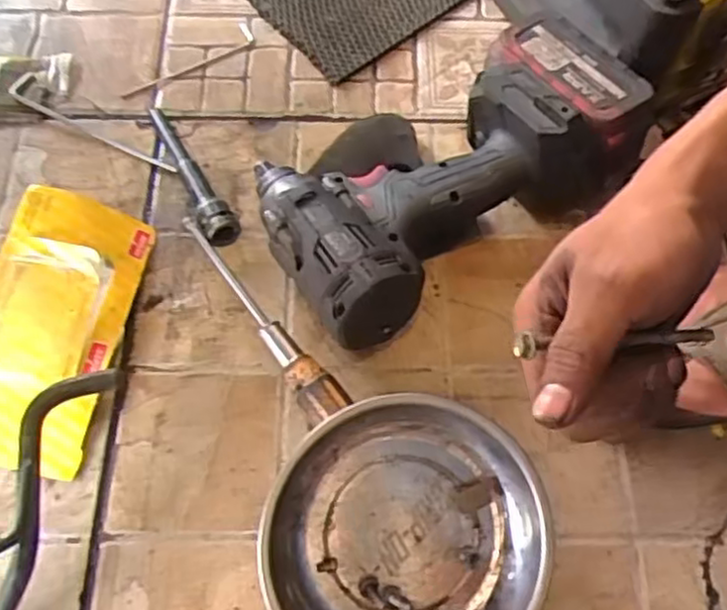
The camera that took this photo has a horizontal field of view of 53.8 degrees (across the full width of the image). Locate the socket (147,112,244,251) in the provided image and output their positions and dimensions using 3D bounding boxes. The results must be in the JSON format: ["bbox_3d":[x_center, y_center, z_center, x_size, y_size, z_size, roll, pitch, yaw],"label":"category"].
[{"bbox_3d":[-0.121,-0.096,0.506,0.023,0.025,0.130,-24,67,-12],"label":"socket"}]

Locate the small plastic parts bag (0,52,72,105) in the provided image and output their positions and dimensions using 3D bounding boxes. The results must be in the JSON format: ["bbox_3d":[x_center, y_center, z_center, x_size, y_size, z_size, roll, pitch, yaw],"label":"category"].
[{"bbox_3d":[-0.270,-0.172,0.547,0.088,0.010,0.049,-7,65,-5],"label":"small plastic parts bag"}]

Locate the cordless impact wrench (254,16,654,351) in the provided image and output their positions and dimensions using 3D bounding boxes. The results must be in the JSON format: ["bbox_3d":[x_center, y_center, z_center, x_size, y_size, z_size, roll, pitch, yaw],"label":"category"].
[{"bbox_3d":[0.050,-0.090,0.472,0.249,0.085,0.147,-32,70,-16],"label":"cordless impact wrench"}]

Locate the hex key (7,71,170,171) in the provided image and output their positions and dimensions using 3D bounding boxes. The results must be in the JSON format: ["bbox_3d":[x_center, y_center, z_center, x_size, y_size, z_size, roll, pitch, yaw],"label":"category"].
[{"bbox_3d":[-0.203,-0.132,0.531,0.147,0.007,0.023,31,68,13],"label":"hex key"}]

